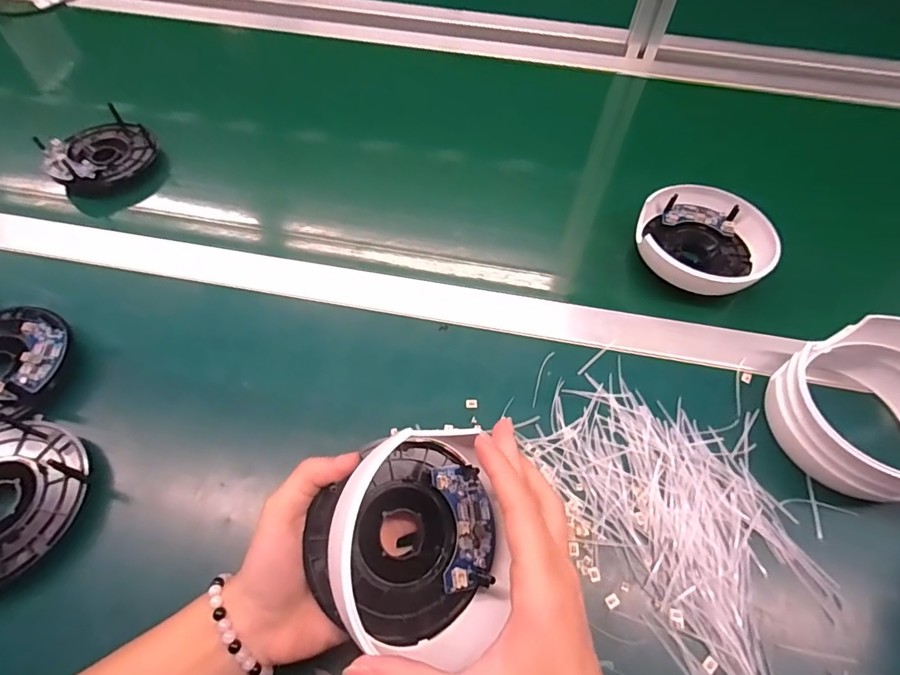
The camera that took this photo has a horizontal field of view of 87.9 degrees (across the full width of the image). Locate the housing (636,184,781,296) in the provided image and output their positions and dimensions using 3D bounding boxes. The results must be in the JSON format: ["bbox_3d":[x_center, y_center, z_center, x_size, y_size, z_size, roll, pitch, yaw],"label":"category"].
[{"bbox_3d":[0.229,-0.084,0.428,0.107,0.050,0.106,7,58,4],"label":"housing"}]

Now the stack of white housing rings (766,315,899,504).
[{"bbox_3d":[0.300,0.046,0.321,0.123,0.071,0.114,-18,60,-12],"label":"stack of white housing rings"}]

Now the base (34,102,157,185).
[{"bbox_3d":[-0.359,-0.185,0.481,0.083,0.043,0.094,38,65,21],"label":"base"}]

